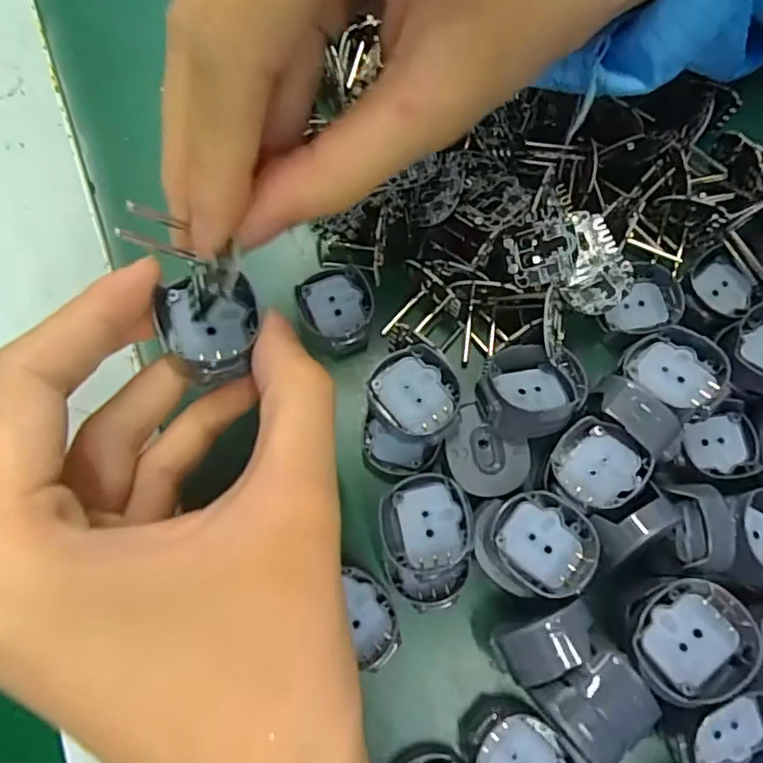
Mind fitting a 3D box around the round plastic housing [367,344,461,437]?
[{"bbox_3d":[0.010,0.004,0.174,0.025,0.011,0.027,0,73,0],"label":"round plastic housing"}]

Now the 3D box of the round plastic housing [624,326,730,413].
[{"bbox_3d":[0.091,-0.004,0.178,0.027,0.012,0.027,-6,63,12],"label":"round plastic housing"}]

